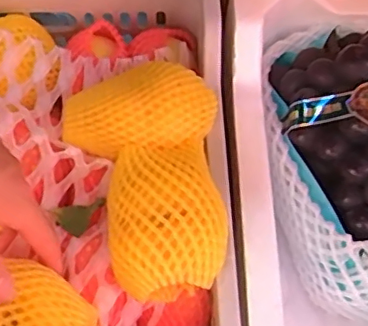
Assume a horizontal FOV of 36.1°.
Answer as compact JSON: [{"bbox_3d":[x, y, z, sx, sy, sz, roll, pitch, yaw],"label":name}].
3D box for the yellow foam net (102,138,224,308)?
[{"bbox_3d":[-0.016,0.041,0.405,0.076,0.076,0.106,-8,64,-5],"label":"yellow foam net"}]

